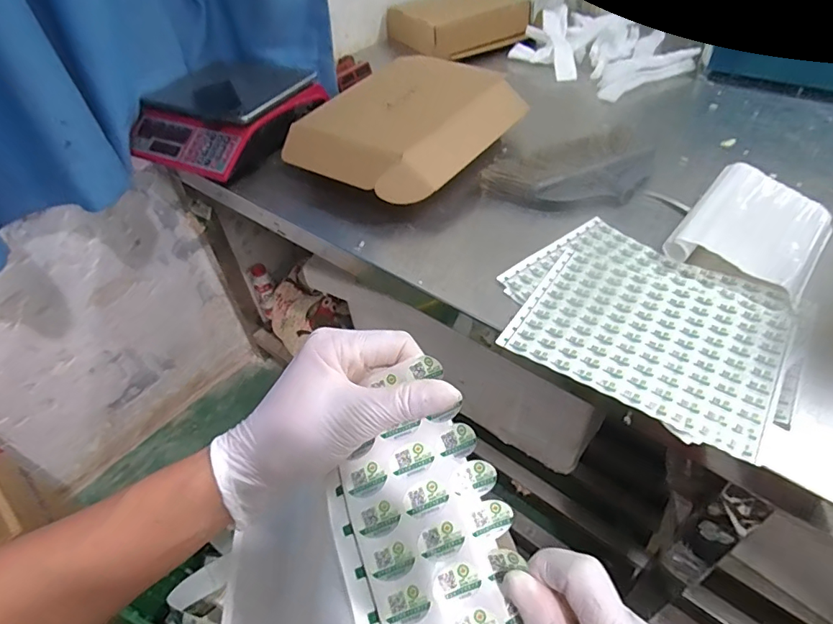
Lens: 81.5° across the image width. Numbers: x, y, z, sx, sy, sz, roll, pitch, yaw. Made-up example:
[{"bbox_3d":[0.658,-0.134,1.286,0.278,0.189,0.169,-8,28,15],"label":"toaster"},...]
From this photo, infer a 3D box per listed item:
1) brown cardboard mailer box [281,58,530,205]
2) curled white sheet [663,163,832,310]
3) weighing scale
[{"bbox_3d":[-0.021,-0.344,0.892,0.323,0.107,0.359,28,54,29],"label":"brown cardboard mailer box"},{"bbox_3d":[0.467,-0.118,0.662,0.164,0.057,0.206,31,56,31],"label":"curled white sheet"},{"bbox_3d":[-0.383,-0.410,0.987,0.310,0.117,0.310,19,50,22],"label":"weighing scale"}]

